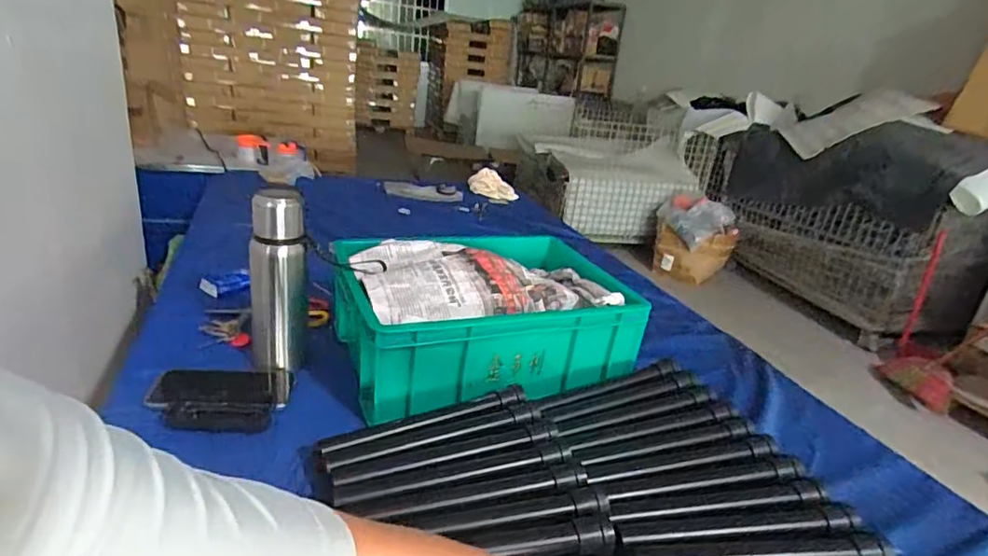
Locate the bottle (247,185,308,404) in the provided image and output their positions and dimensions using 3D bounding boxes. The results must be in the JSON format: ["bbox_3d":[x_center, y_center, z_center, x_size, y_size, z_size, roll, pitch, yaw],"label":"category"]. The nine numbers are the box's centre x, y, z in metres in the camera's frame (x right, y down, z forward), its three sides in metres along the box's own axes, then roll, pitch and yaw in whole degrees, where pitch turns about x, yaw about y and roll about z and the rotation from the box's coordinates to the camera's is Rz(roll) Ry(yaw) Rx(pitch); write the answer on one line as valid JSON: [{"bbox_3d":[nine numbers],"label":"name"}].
[{"bbox_3d":[-0.285,0.021,0.713,0.069,0.266,0.082,-2,23,-22],"label":"bottle"}]

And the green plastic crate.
[{"bbox_3d":[-0.015,0.049,0.839,0.440,0.152,0.313,-2,23,-22],"label":"green plastic crate"}]

